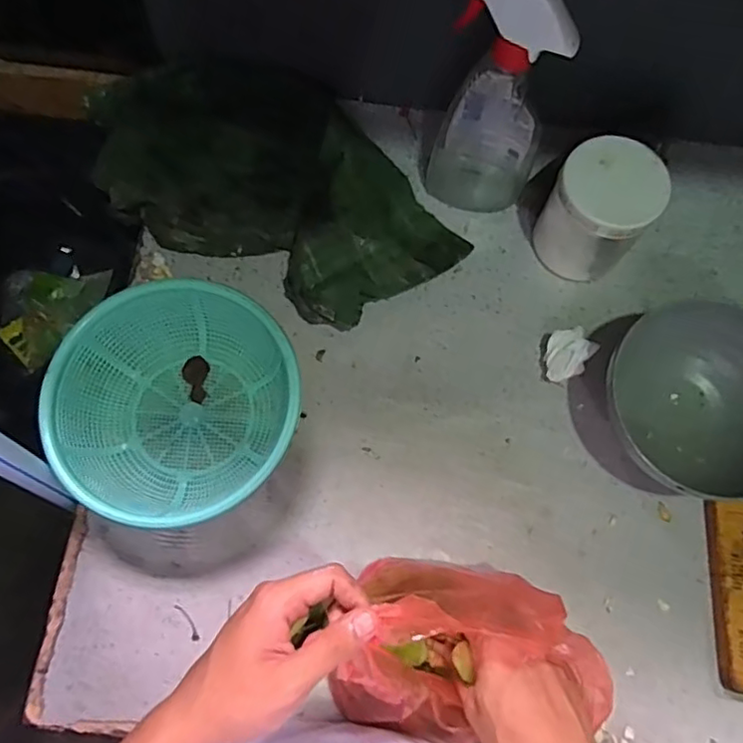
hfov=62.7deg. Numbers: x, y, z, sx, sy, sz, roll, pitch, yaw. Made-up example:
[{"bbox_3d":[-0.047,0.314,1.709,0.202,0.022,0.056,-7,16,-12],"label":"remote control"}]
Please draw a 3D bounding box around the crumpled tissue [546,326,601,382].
[{"bbox_3d":[0.176,-0.015,0.552,0.040,0.029,0.050,40,76,10],"label":"crumpled tissue"}]

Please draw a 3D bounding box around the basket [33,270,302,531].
[{"bbox_3d":[-0.152,0.029,0.500,0.184,0.078,0.179,1,73,-2],"label":"basket"}]

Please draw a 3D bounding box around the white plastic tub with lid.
[{"bbox_3d":[0.202,-0.142,0.554,0.084,0.101,0.083,1,73,-2],"label":"white plastic tub with lid"}]

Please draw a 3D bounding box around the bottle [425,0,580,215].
[{"bbox_3d":[0.107,-0.227,0.514,0.092,0.221,0.059,21,73,5],"label":"bottle"}]

